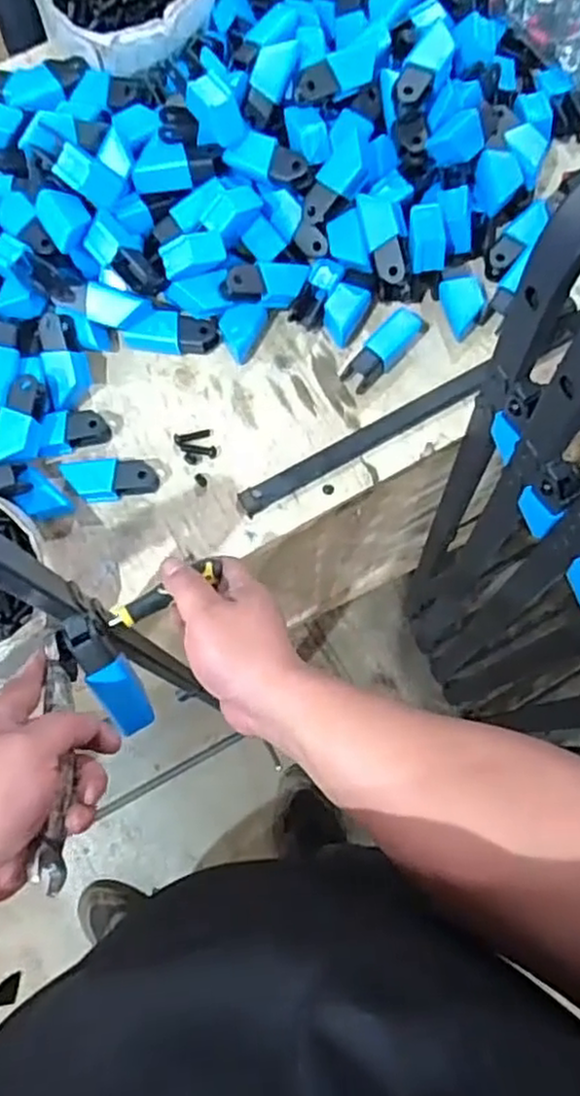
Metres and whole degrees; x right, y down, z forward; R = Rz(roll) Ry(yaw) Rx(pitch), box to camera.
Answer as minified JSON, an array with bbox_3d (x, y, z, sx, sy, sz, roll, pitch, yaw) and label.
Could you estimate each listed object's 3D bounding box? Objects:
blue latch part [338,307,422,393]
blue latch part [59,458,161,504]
[{"bbox_3d":[0.087,-0.188,0.666,0.031,0.023,0.091,40,81,9],"label":"blue latch part"},{"bbox_3d":[-0.163,-0.062,0.653,0.079,0.027,0.035,-8,77,0],"label":"blue latch part"}]

